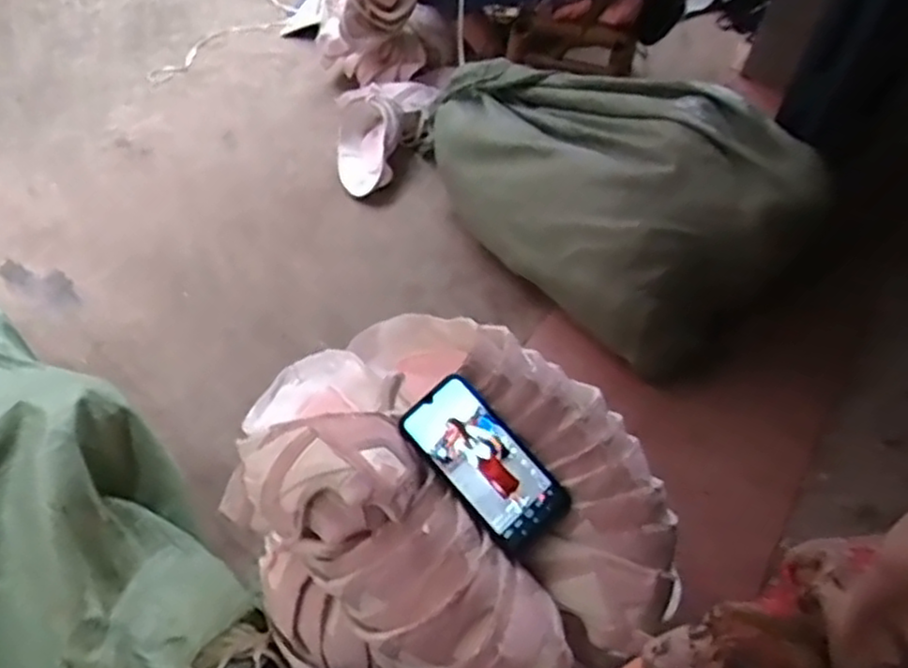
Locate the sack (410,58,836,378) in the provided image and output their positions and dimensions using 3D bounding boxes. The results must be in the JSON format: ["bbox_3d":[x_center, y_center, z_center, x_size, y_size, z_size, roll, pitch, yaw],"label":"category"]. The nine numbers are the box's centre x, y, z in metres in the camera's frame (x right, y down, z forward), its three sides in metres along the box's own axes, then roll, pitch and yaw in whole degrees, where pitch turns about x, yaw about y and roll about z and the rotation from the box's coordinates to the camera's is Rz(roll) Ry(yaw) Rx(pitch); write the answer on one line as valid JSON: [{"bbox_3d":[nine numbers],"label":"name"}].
[{"bbox_3d":[0.262,-0.294,1.305,0.390,0.289,0.686,-31,60,-27],"label":"sack"}]

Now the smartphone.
[{"bbox_3d":[0.030,0.120,0.667,0.080,0.016,0.165,-42,84,-16],"label":"smartphone"}]

